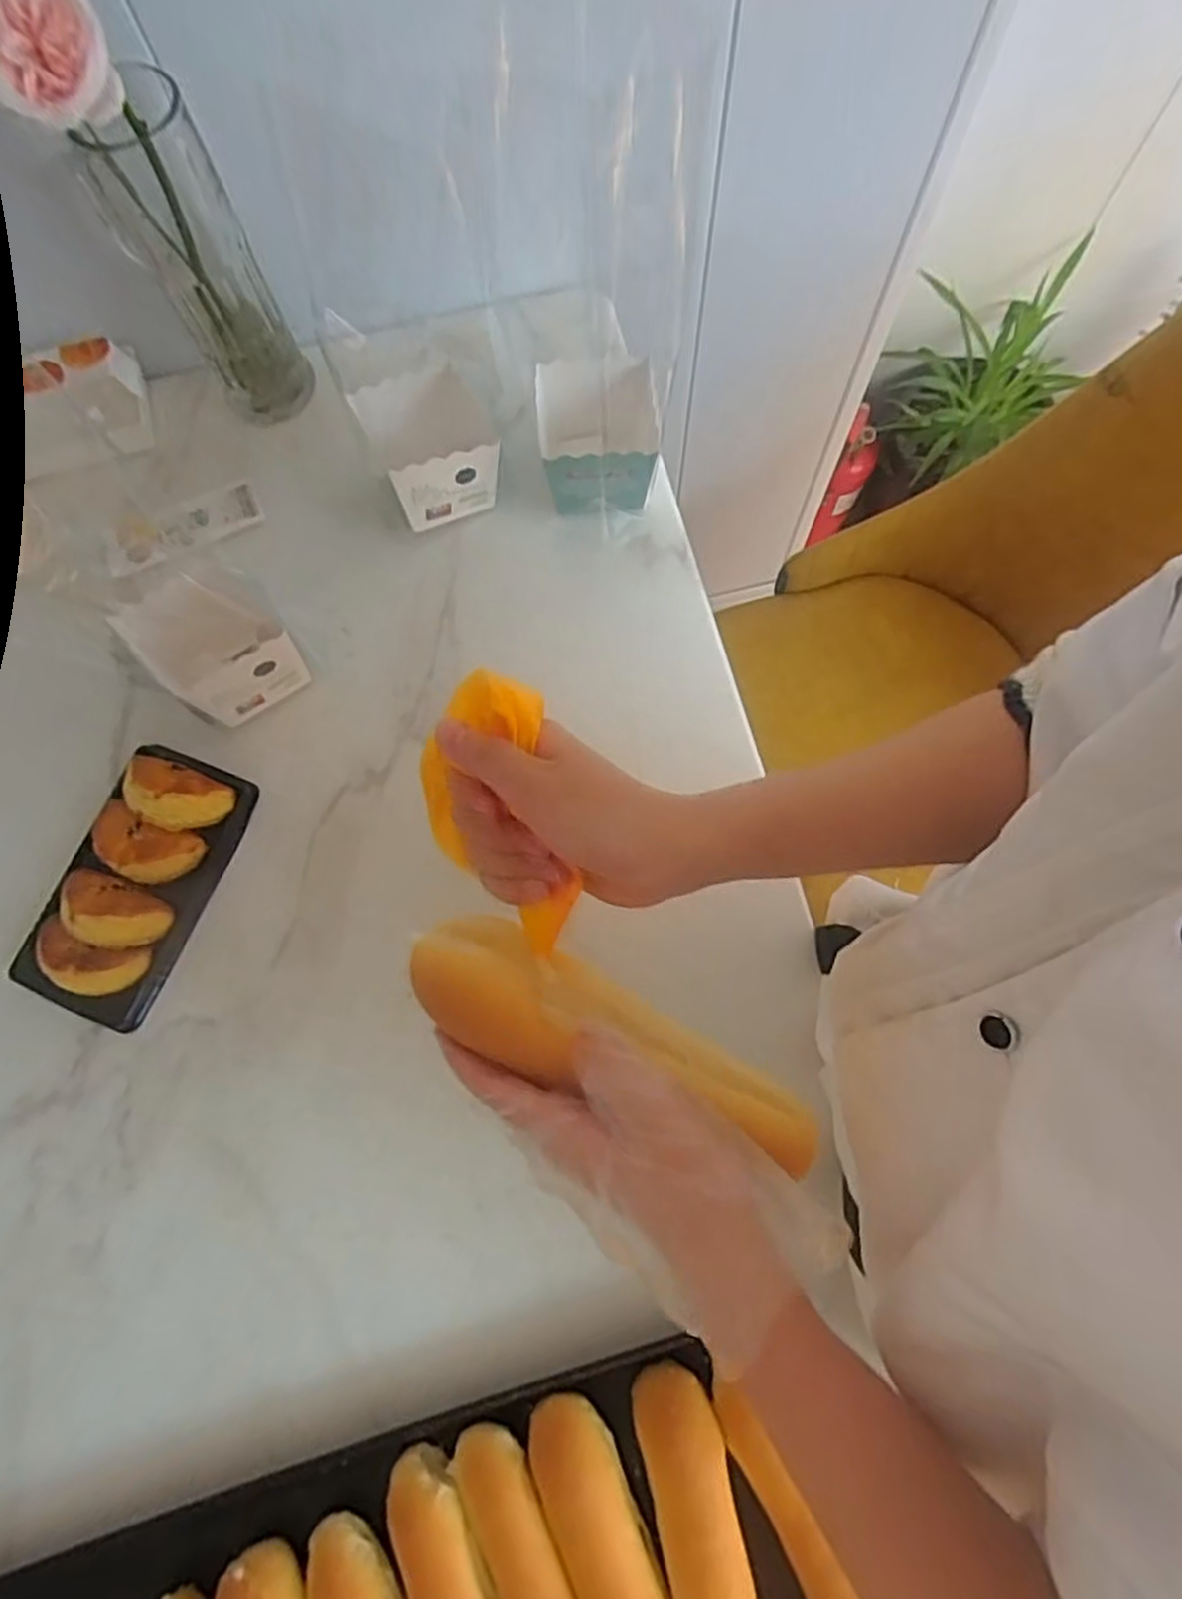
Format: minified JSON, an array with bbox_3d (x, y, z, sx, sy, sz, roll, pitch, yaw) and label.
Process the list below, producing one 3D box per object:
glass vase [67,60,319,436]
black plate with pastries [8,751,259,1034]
[{"bbox_3d":[-0.303,-0.415,0.600,0.084,0.228,0.068,-27,76,-5],"label":"glass vase"},{"bbox_3d":[-0.335,0.058,0.560,0.100,0.038,0.195,22,77,7],"label":"black plate with pastries"}]

